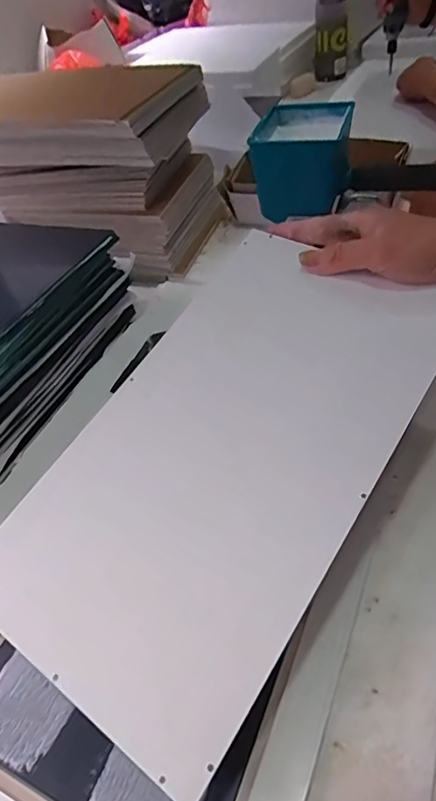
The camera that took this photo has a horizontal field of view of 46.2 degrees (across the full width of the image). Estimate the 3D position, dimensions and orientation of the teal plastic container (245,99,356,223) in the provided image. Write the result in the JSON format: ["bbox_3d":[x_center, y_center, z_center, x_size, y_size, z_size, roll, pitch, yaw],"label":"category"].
[{"bbox_3d":[0.094,-0.258,0.554,0.093,0.082,0.115,4,47,16],"label":"teal plastic container"}]

